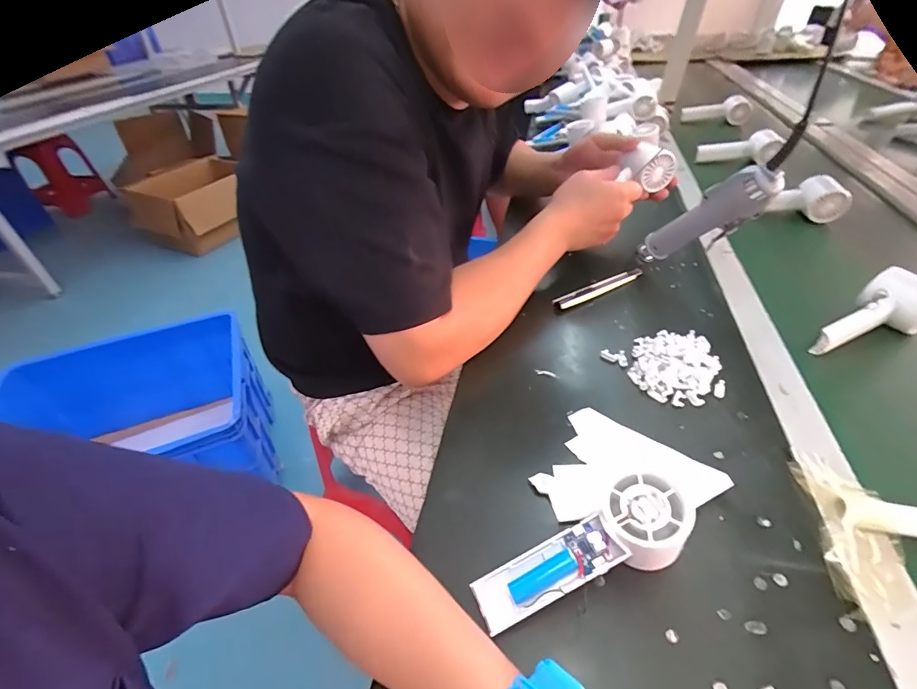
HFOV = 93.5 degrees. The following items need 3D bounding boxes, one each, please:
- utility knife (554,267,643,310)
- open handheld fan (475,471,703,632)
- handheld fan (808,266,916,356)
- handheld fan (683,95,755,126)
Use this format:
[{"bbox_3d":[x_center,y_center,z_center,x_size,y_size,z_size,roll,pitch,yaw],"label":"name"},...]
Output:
[{"bbox_3d":[0.185,-0.073,0.562,0.133,0.014,0.017,-20,43,-18],"label":"utility knife"},{"bbox_3d":[0.089,0.150,0.306,0.157,0.050,0.052,-29,43,1],"label":"open handheld fan"},{"bbox_3d":[0.451,-0.029,0.480,0.145,0.050,0.057,-24,43,-3],"label":"handheld fan"},{"bbox_3d":[0.693,-0.638,1.172,0.184,0.062,0.052,6,41,11],"label":"handheld fan"}]

